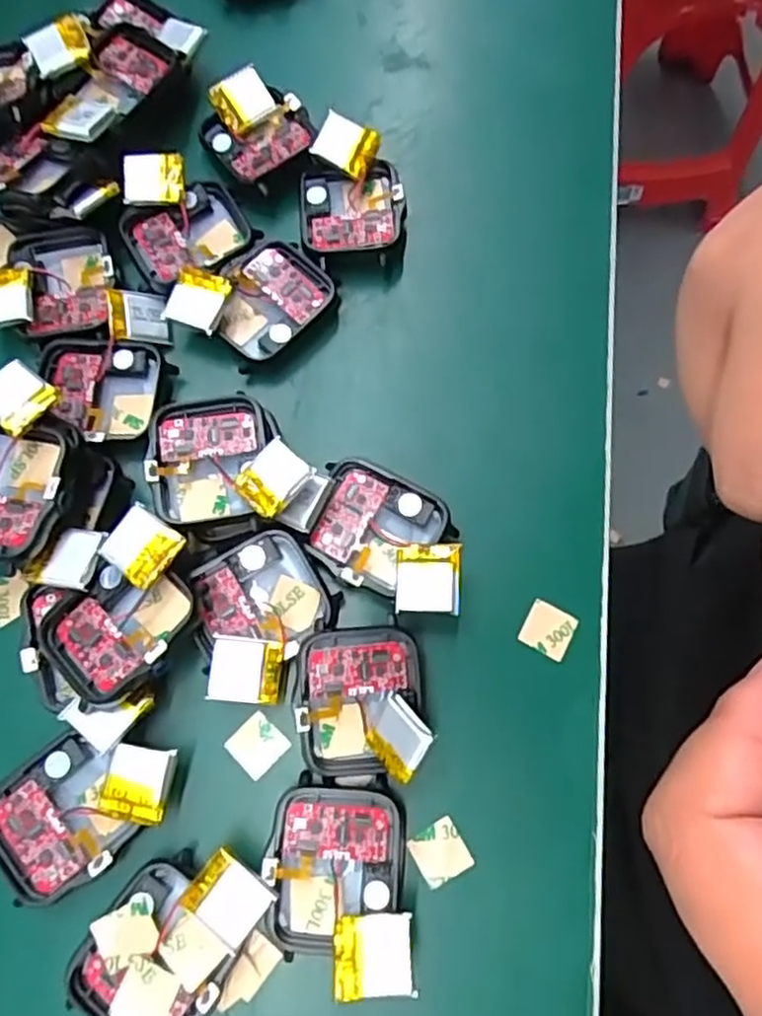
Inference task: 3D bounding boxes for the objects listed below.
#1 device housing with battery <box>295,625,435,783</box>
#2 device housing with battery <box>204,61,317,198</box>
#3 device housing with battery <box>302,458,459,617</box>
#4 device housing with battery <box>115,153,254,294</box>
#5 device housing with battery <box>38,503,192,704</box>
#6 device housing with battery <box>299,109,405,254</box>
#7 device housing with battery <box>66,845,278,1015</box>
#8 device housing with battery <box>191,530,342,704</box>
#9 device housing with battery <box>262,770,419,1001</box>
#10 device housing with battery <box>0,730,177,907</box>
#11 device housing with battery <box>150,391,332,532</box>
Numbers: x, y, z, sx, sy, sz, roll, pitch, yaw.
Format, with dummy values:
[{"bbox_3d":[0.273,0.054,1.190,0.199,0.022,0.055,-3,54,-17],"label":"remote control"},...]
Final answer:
[{"bbox_3d":[-0.006,0.058,0.211,0.037,0.022,0.042,-2,74,1],"label":"device housing with battery"},{"bbox_3d":[-0.048,-0.144,0.268,0.036,0.011,0.045,-38,77,-9],"label":"device housing with battery"},{"bbox_3d":[0.003,0.009,0.228,0.054,0.019,0.038,29,77,9],"label":"device housing with battery"},{"bbox_3d":[-0.074,-0.106,0.259,0.042,0.015,0.050,-24,75,-5],"label":"device housing with battery"},{"bbox_3d":[-0.076,0.031,0.213,0.036,0.019,0.052,35,78,11],"label":"device housing with battery"},{"bbox_3d":[-0.011,-0.119,0.262,0.037,0.013,0.052,-5,74,0],"label":"device housing with battery"},{"bbox_3d":[-0.059,0.121,0.197,0.037,0.016,0.057,40,79,12],"label":"device housing with battery"},{"bbox_3d":[-0.037,0.033,0.216,0.044,0.012,0.046,-26,75,-6],"label":"device housing with battery"},{"bbox_3d":[-0.012,0.106,0.200,0.039,0.019,0.051,-3,74,1],"label":"device housing with battery"},{"bbox_3d":[-0.088,0.086,0.208,0.055,0.019,0.037,-40,77,-9],"label":"device housing with battery"},{"bbox_3d":[-0.047,-0.015,0.225,0.052,0.026,0.045,-6,74,0],"label":"device housing with battery"}]

